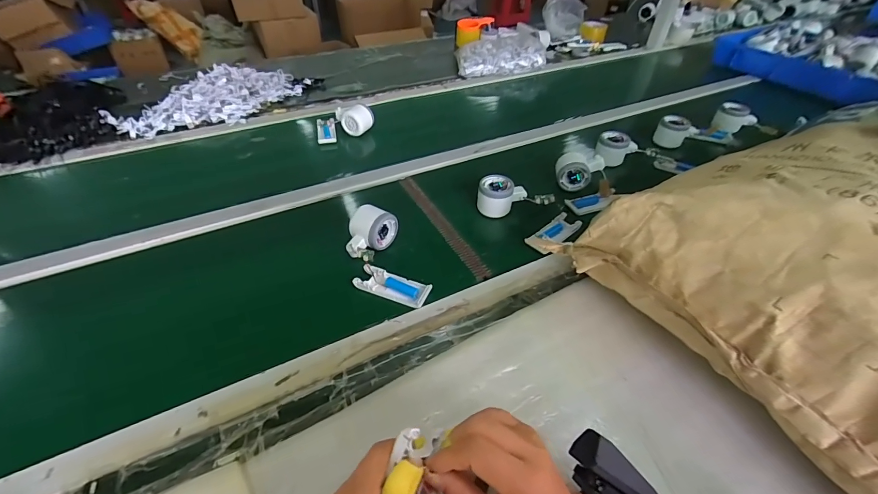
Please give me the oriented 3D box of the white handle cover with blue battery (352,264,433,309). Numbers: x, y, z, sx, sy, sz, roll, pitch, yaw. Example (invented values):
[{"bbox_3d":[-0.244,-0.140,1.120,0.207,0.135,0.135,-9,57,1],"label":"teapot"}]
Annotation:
[{"bbox_3d":[-0.064,0.053,0.524,0.102,0.011,0.040,17,46,15],"label":"white handle cover with blue battery"}]

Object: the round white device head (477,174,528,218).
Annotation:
[{"bbox_3d":[0.107,-0.087,0.646,0.080,0.049,0.057,8,44,6],"label":"round white device head"}]

